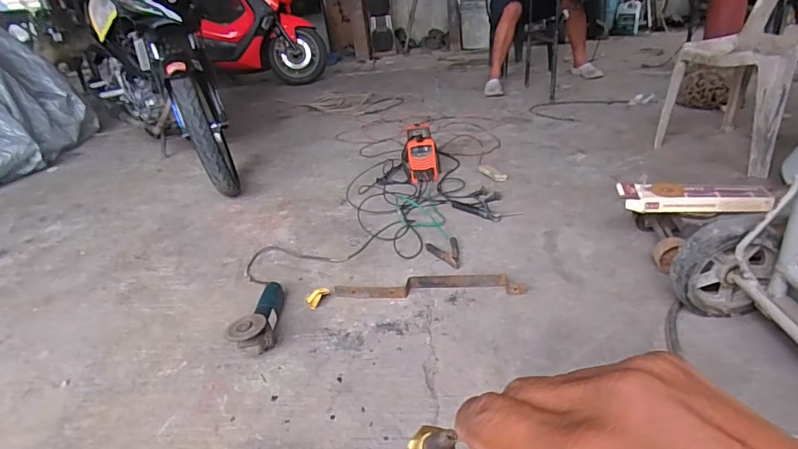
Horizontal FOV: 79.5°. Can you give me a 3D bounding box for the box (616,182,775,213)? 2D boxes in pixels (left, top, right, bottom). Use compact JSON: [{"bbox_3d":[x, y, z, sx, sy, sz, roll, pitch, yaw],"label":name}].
[{"bbox_3d":[0.782,-0.075,1.279,0.363,0.052,0.096,-1,28,13],"label":"box"}]

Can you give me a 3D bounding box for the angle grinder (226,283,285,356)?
[{"bbox_3d":[-0.355,0.231,1.218,0.088,0.108,0.285,-7,28,0],"label":"angle grinder"}]

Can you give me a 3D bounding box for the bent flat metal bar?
[{"bbox_3d":[0.081,0.168,1.307,0.504,0.031,0.057,-3,28,9],"label":"bent flat metal bar"}]

